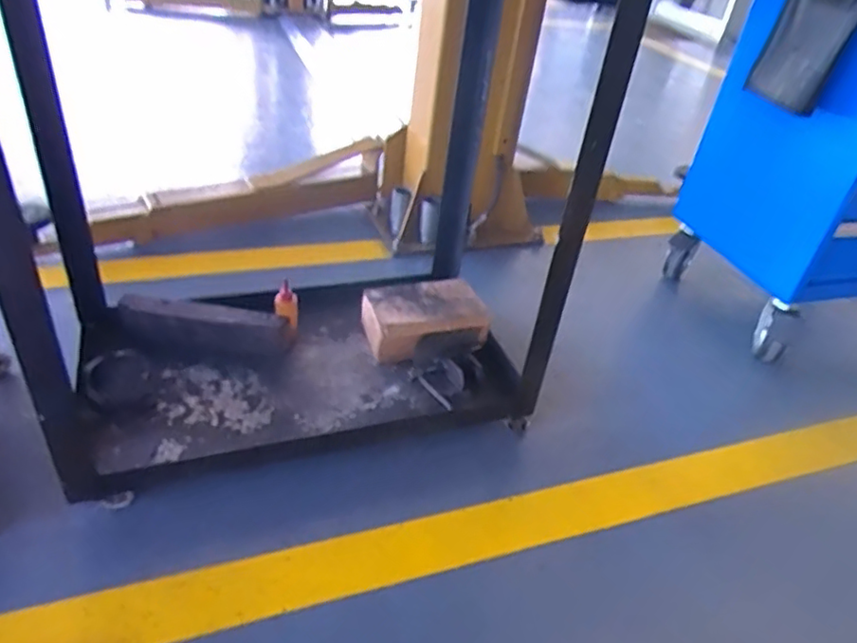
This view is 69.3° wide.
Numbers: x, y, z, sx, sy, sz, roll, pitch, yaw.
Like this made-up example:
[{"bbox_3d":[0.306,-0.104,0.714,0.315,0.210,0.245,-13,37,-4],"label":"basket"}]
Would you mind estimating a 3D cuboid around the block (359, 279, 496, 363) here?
[{"bbox_3d":[-0.009,0.004,1.353,0.248,0.110,0.176,-9,34,-20],"label":"block"}]

